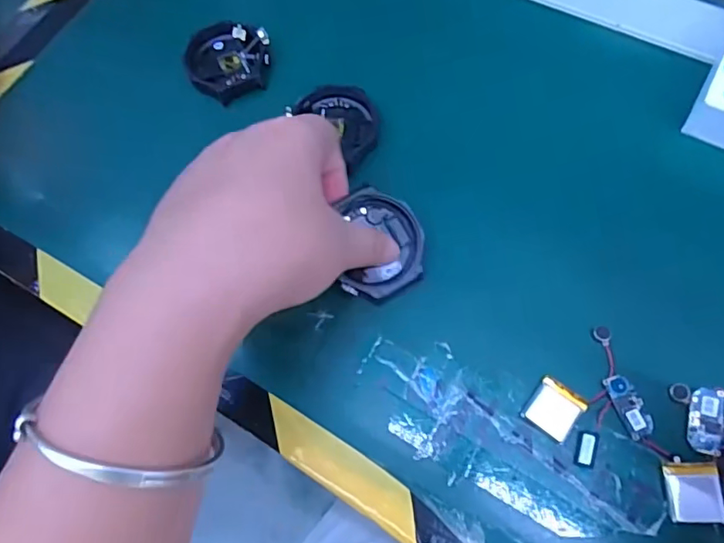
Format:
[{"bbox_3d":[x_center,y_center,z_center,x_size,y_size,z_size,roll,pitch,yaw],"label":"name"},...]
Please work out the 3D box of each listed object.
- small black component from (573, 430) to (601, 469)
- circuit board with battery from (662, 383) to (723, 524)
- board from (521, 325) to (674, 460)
[{"bbox_3d":[0.098,0.077,0.233,0.008,0.005,0.016,18,69,10],"label":"small black component"},{"bbox_3d":[0.143,0.077,0.230,0.022,0.008,0.056,9,68,7],"label":"circuit board with battery"},{"bbox_3d":[0.099,0.059,0.241,0.052,0.004,0.058,-16,67,-4],"label":"board"}]

